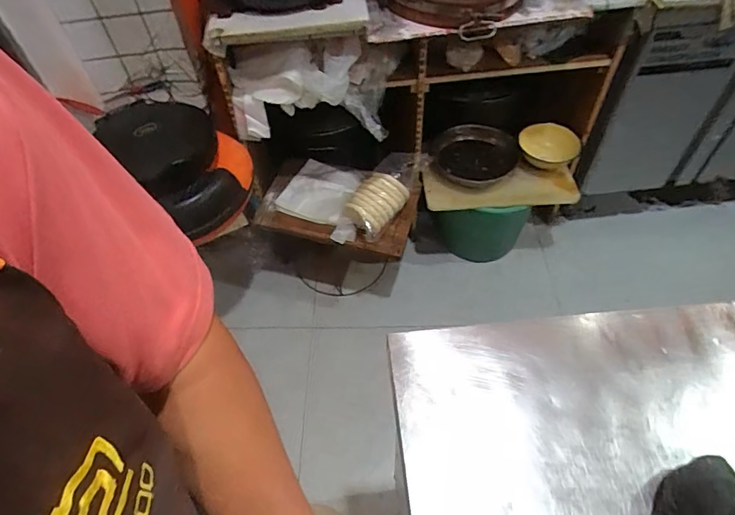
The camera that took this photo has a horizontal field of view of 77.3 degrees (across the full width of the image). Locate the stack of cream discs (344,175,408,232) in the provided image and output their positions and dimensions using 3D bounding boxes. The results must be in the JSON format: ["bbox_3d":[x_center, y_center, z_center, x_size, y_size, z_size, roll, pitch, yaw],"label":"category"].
[{"bbox_3d":[0.025,-0.151,1.243,0.164,0.089,0.113,-39,60,-25],"label":"stack of cream discs"}]

